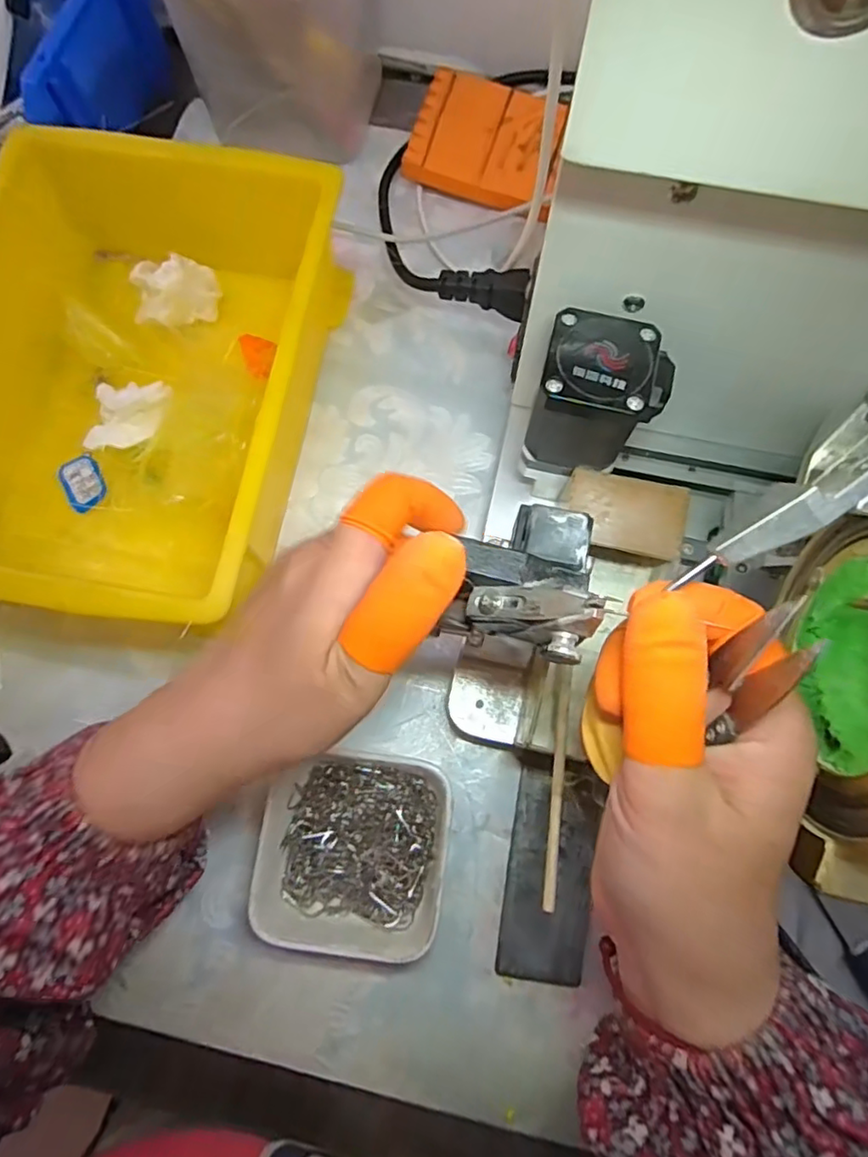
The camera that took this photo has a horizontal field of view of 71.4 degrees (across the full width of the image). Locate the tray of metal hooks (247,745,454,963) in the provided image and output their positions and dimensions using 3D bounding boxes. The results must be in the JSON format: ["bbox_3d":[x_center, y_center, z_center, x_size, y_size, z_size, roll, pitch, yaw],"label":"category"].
[{"bbox_3d":[-0.035,0.122,0.272,0.078,0.030,0.082,8,75,3],"label":"tray of metal hooks"}]

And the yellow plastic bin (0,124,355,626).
[{"bbox_3d":[-0.150,-0.097,0.309,0.171,0.076,0.234,9,75,3],"label":"yellow plastic bin"}]

